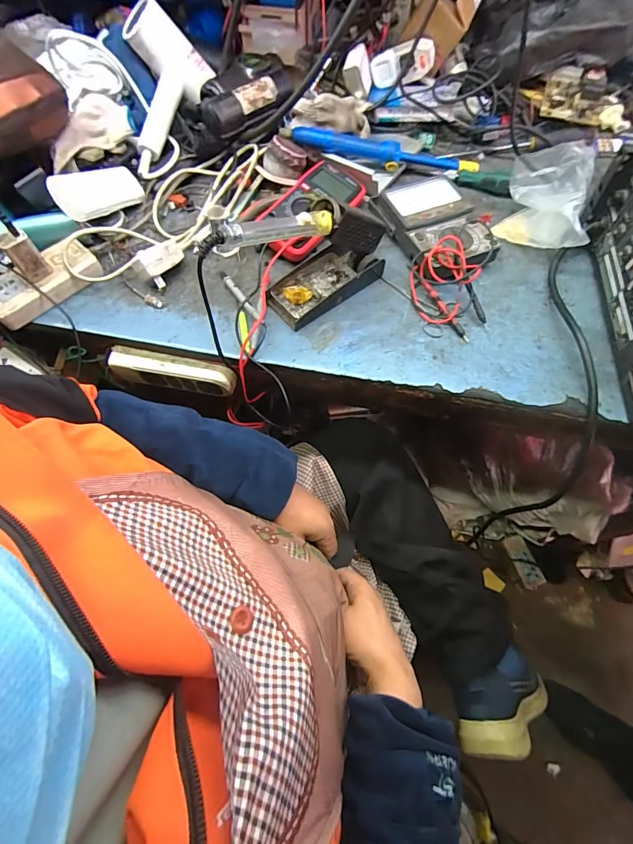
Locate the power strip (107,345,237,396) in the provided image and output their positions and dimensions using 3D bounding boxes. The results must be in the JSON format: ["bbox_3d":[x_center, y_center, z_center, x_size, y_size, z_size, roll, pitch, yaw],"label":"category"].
[{"bbox_3d":[-0.205,-0.070,0.580,0.179,0.053,0.029,11,64,7],"label":"power strip"}]

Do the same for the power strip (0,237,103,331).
[{"bbox_3d":[-0.379,-0.192,0.565,0.148,0.042,0.069,-39,69,-16],"label":"power strip"}]

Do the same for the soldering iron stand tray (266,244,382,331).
[{"bbox_3d":[0.013,-0.197,0.566,0.156,0.037,0.075,-33,67,-14],"label":"soldering iron stand tray"}]

